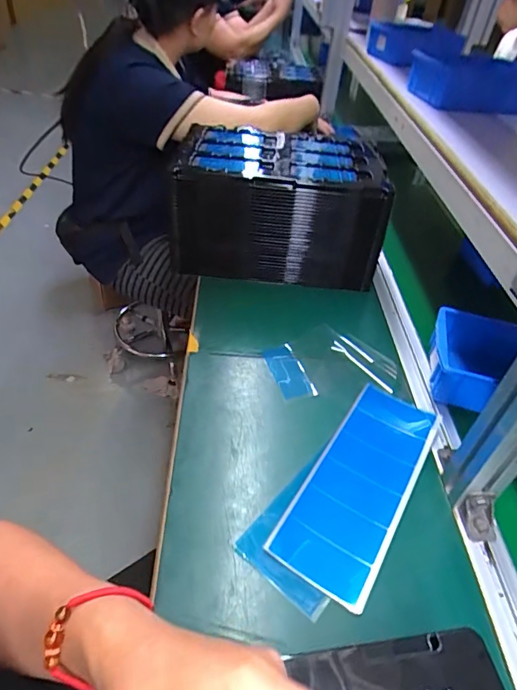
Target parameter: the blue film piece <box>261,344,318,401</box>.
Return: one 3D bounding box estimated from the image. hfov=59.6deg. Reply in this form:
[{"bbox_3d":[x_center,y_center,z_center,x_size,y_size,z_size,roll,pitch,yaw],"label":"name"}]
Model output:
[{"bbox_3d":[0.040,0.036,0.615,0.044,0.006,0.099,-14,43,-16],"label":"blue film piece"}]

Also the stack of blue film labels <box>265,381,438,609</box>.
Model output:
[{"bbox_3d":[0.114,0.144,0.493,0.099,0.009,0.257,25,47,20],"label":"stack of blue film labels"}]

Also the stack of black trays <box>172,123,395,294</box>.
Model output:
[{"bbox_3d":[0.033,-0.239,0.788,0.323,0.176,0.218,4,43,-1],"label":"stack of black trays"}]

